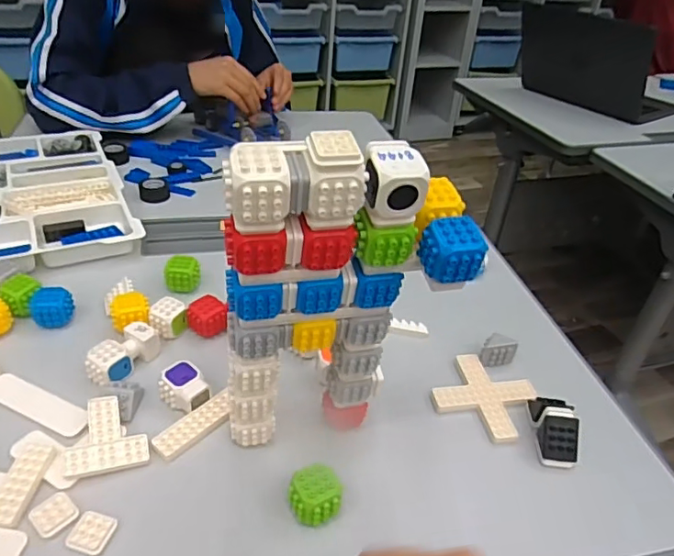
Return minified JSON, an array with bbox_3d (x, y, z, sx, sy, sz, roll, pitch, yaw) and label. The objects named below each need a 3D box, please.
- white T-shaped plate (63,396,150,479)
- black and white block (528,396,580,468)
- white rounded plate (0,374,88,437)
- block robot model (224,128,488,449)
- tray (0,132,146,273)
[{"bbox_3d":[-0.190,0.128,0.446,0.061,0.007,0.063,-3,51,-22],"label":"white T-shaped plate"},{"bbox_3d":[0.193,0.131,0.479,0.029,0.034,0.059,3,36,-3],"label":"black and white block"},{"bbox_3d":[-0.266,0.111,0.480,0.104,0.004,0.029,18,38,17],"label":"white rounded plate"},{"bbox_3d":[-0.010,0.032,0.377,0.179,0.261,0.062,-1,37,-9],"label":"block robot model"},{"bbox_3d":[-0.436,-0.115,0.731,0.258,0.034,0.379,-14,40,-25],"label":"tray"}]

